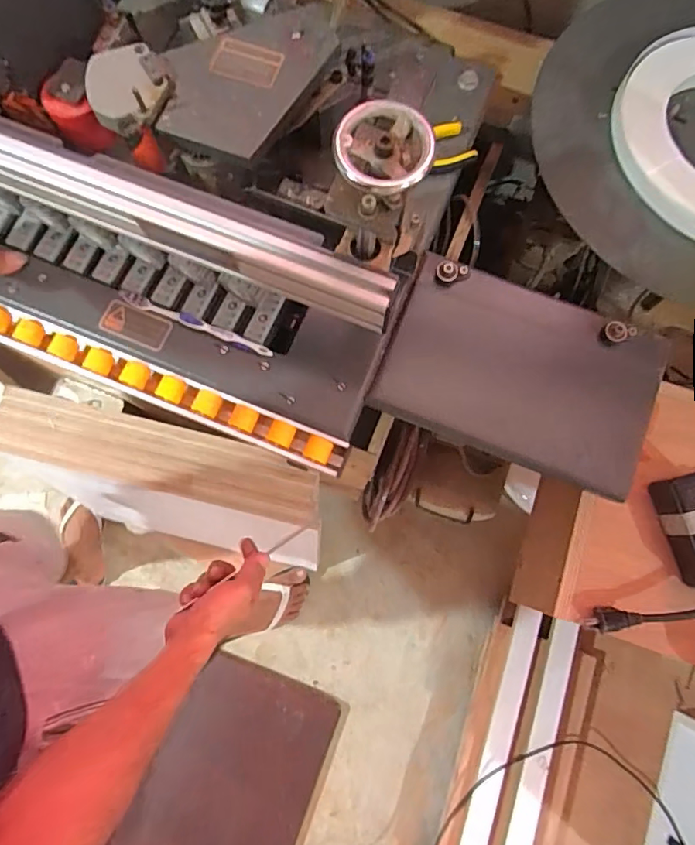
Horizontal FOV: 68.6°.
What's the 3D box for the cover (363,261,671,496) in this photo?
[{"bbox_3d":[0.191,-0.057,0.579,0.293,0.043,0.194,22,78,5],"label":"cover"}]

